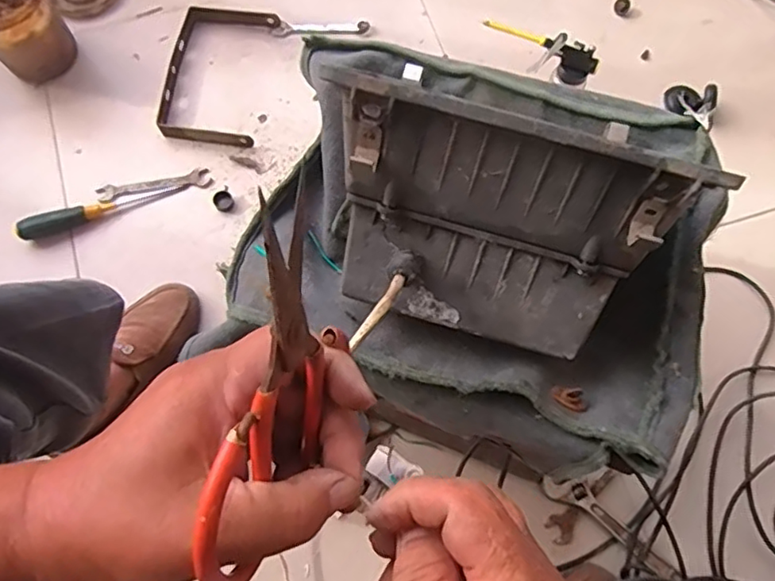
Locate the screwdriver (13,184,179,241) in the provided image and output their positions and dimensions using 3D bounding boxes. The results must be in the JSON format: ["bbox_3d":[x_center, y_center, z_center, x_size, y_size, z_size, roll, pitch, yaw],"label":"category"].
[{"bbox_3d":[-0.415,-0.114,0.859,0.227,0.027,0.027,-20,75,-10],"label":"screwdriver"}]

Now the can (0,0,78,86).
[{"bbox_3d":[-0.544,-0.392,0.881,0.121,0.152,0.115,0,73,-1],"label":"can"}]

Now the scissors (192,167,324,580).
[{"bbox_3d":[-0.039,0.039,0.219,0.018,0.075,0.155,15,111,4],"label":"scissors"}]

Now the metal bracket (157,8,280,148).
[{"bbox_3d":[-0.256,-0.336,0.905,0.150,0.026,0.240,8,73,2],"label":"metal bracket"}]

